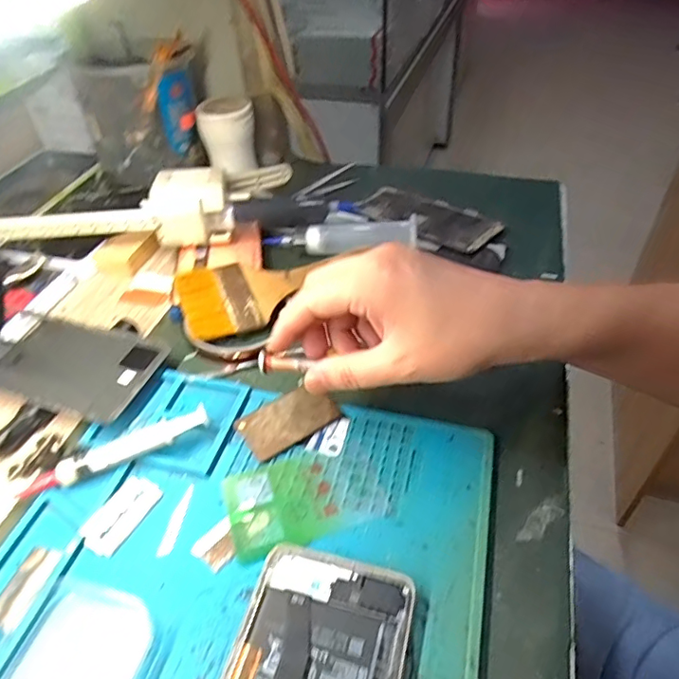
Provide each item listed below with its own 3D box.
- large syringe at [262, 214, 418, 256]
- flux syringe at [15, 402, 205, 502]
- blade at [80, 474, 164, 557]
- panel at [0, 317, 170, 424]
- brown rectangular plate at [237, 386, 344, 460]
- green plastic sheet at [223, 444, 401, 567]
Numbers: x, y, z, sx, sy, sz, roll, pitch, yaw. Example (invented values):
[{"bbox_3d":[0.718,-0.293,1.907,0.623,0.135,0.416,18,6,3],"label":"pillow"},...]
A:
[{"bbox_3d":[0.000,-0.090,0.466,0.133,0.030,0.024,2,44,5],"label":"large syringe"},{"bbox_3d":[-0.131,0.068,0.315,0.107,0.015,0.015,-20,46,-17],"label":"flux syringe"},{"bbox_3d":[-0.122,0.097,0.296,0.025,0.004,0.045,19,48,21],"label":"blade"},{"bbox_3d":[-0.190,0.017,0.371,0.124,0.006,0.069,12,45,14],"label":"panel"},{"bbox_3d":[-0.032,0.049,0.335,0.059,0.007,0.034,-26,49,-23],"label":"brown rectangular plate"},{"bbox_3d":[-0.018,0.087,0.299,0.087,0.004,0.053,-16,45,-13],"label":"green plastic sheet"}]

